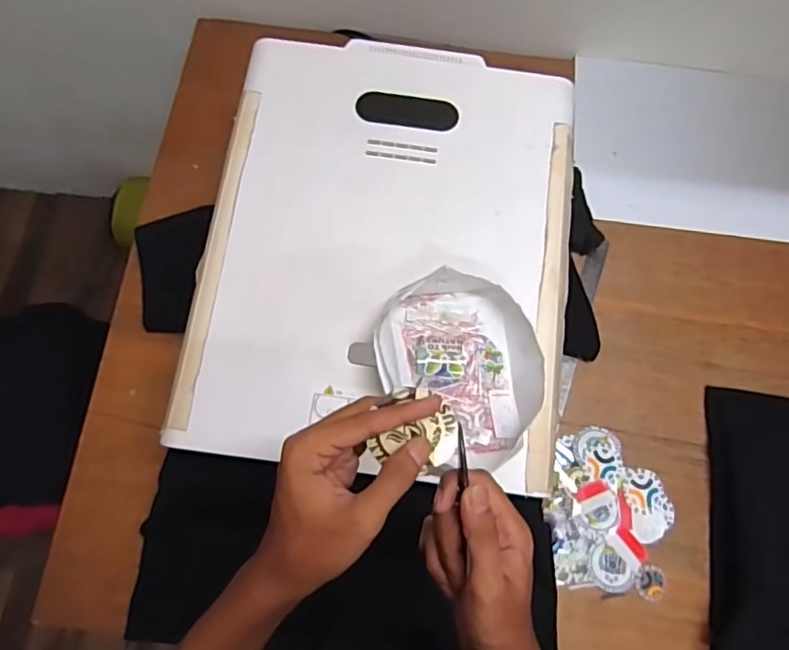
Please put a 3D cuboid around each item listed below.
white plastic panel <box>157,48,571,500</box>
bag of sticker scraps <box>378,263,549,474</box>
[{"bbox_3d":[-0.004,-0.097,0.641,0.400,0.013,0.501,7,74,0],"label":"white plastic panel"},{"bbox_3d":[0.071,0.043,0.577,0.162,0.044,0.196,-25,77,-8],"label":"bag of sticker scraps"}]

